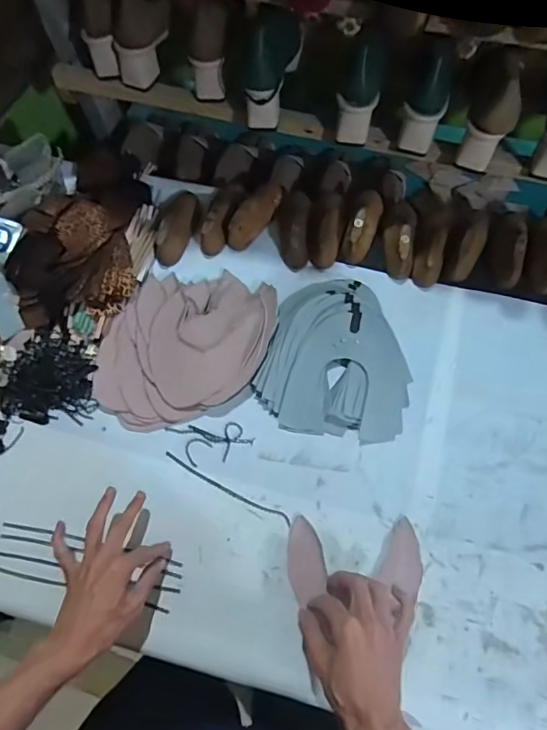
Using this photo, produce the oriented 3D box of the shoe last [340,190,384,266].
[{"bbox_3d":[0.141,-0.224,0.786,0.046,0.053,0.131,20,70,11],"label":"shoe last"}]

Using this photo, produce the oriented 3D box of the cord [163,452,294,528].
[{"bbox_3d":[-0.061,0.162,0.667,0.190,0.004,0.012,25,71,13],"label":"cord"}]

